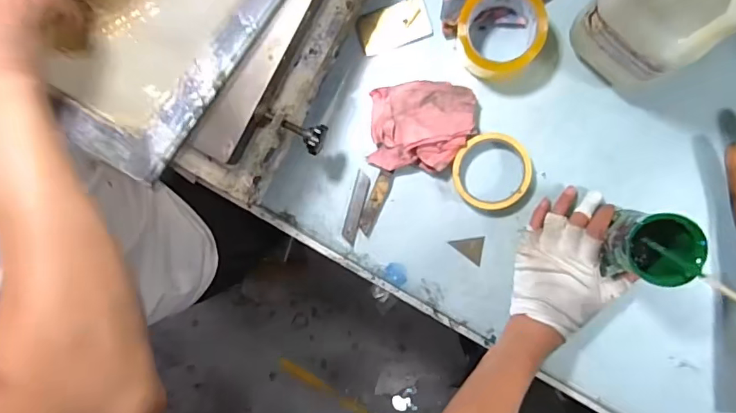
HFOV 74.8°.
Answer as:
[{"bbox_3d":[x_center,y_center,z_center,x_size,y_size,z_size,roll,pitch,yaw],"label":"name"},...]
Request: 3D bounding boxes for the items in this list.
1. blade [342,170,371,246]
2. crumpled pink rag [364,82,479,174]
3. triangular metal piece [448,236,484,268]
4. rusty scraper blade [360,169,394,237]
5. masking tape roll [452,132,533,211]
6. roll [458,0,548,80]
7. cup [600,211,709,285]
[{"bbox_3d":[-0.016,0.002,0.643,0.020,0.007,0.094,16,93,9],"label":"blade"},{"bbox_3d":[0.067,-0.102,0.608,0.132,0.039,0.112,3,91,10],"label":"crumpled pink rag"},{"bbox_3d":[0.130,0.059,0.626,0.043,0.004,0.036,-6,90,10],"label":"triangular metal piece"},{"bbox_3d":[0.010,-0.005,0.635,0.021,0.004,0.087,23,94,2],"label":"rusty scraper blade"},{"bbox_3d":[0.155,-0.043,0.603,0.094,0.025,0.093,0,91,10],"label":"masking tape roll"},{"bbox_3d":[0.157,-0.206,0.579,0.095,0.065,0.100,0,91,10],"label":"roll"},{"bbox_3d":[0.297,0.042,0.513,0.070,0.107,0.070,-2,90,10],"label":"cup"}]

